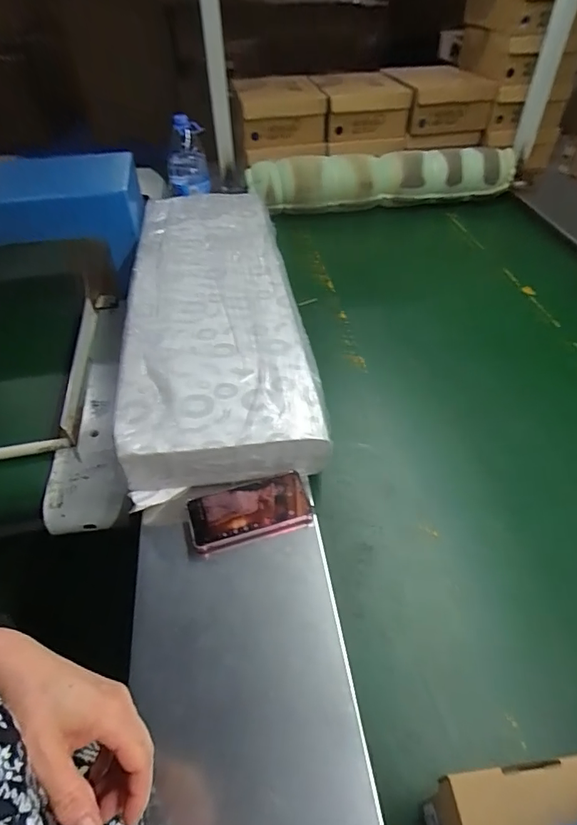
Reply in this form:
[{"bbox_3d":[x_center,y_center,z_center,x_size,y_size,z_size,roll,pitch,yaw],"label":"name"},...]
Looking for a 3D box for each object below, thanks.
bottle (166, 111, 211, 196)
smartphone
[{"bbox_3d":[-0.249,-0.632,1.169,0.102,0.167,0.095,-13,48,-14],"label":"bottle"},{"bbox_3d":[-0.054,0.132,0.643,0.161,0.018,0.083,-13,48,-14],"label":"smartphone"}]

